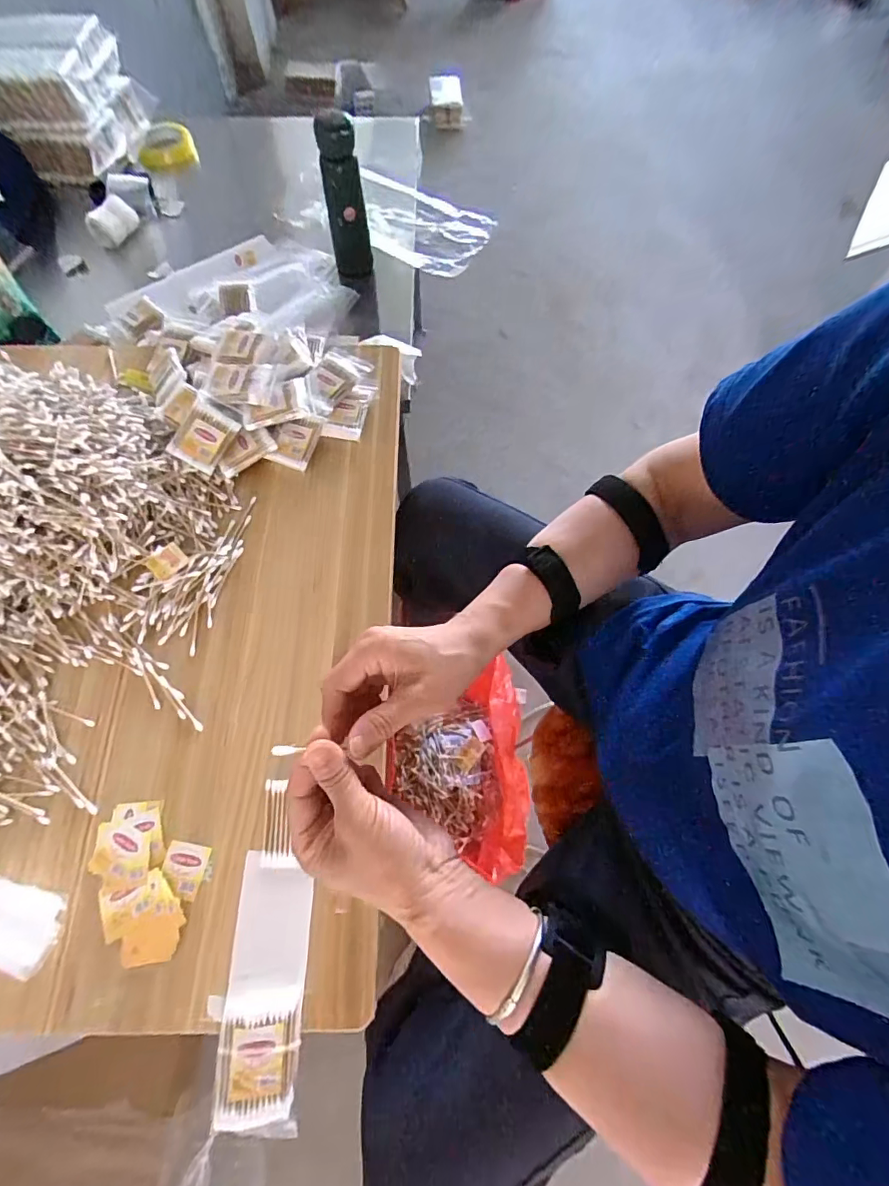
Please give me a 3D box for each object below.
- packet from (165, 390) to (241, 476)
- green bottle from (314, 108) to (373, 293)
[{"bbox_3d":[-0.299,-0.198,0.600,0.063,0.012,0.083,31,94,-2],"label":"packet"},{"bbox_3d":[-0.158,-0.619,0.769,0.060,0.213,0.064,-5,68,-1],"label":"green bottle"}]

